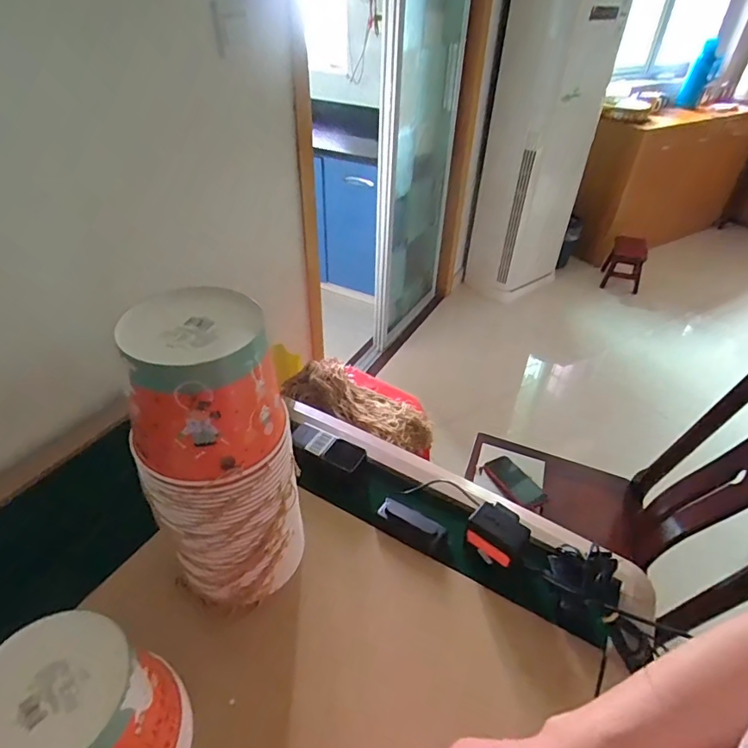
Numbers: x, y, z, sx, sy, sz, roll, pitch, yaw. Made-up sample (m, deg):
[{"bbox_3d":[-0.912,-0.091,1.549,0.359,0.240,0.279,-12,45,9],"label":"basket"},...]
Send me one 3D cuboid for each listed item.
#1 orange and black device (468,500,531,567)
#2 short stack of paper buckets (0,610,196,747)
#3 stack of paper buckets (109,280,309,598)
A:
[{"bbox_3d":[0.173,0.225,0.670,0.076,0.055,0.059,30,46,30],"label":"orange and black device"},{"bbox_3d":[-0.253,0.322,0.436,0.142,0.168,0.141,28,45,28],"label":"short stack of paper buckets"},{"bbox_3d":[-0.167,0.104,0.542,0.148,0.366,0.130,-14,42,-19],"label":"stack of paper buckets"}]

